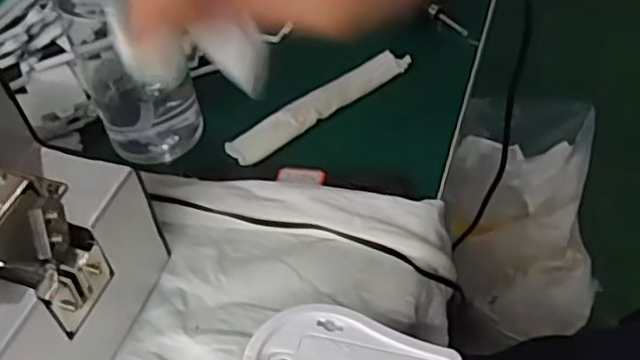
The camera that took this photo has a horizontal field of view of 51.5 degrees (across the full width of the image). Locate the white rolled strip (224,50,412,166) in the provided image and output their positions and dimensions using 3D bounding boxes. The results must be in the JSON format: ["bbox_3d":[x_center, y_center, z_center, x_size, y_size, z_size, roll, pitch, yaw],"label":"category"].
[{"bbox_3d":[0.002,-0.053,0.448,0.143,0.014,0.019,-32,54,-22],"label":"white rolled strip"}]

